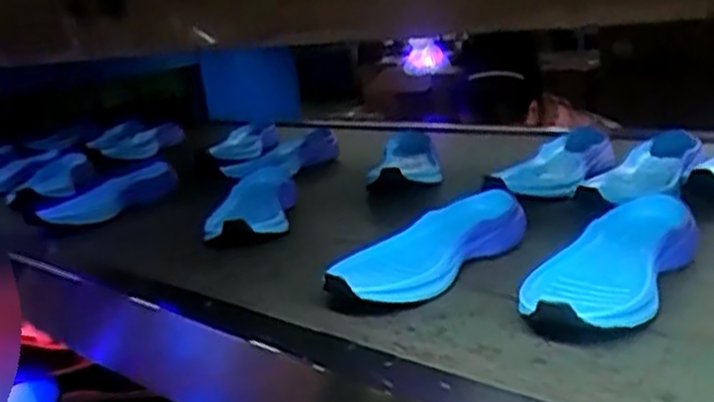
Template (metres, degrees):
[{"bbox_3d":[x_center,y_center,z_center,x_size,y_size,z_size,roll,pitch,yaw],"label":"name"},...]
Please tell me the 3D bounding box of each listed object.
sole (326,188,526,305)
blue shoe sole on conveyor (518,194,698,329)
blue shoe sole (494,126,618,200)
[{"bbox_3d":[0.061,0.039,0.675,0.083,0.042,0.211,8,20,42],"label":"sole"},{"bbox_3d":[0.198,0.049,0.589,0.092,0.043,0.241,5,18,35],"label":"blue shoe sole on conveyor"},{"bbox_3d":[0.244,-0.044,0.912,0.094,0.035,0.250,4,18,34],"label":"blue shoe sole"}]

